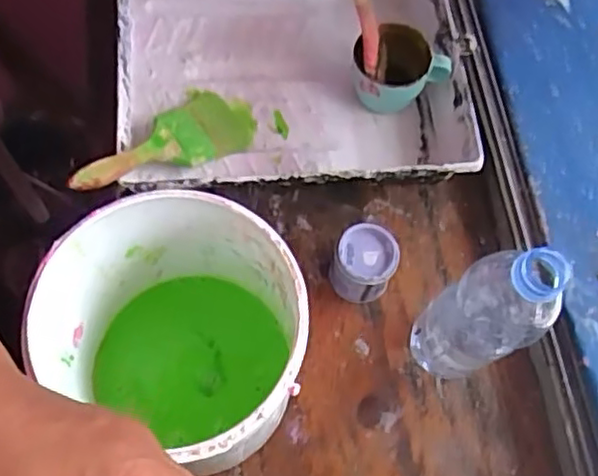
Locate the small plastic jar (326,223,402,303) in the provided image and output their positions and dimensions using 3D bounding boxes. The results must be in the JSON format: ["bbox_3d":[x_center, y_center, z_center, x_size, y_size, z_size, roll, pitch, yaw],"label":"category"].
[{"bbox_3d":[0.059,0.024,0.610,0.055,0.058,0.054,1,66,-2],"label":"small plastic jar"}]

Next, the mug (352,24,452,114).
[{"bbox_3d":[0.103,-0.173,0.674,0.098,0.070,0.077,13,67,3],"label":"mug"}]

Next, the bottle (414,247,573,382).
[{"bbox_3d":[0.136,0.061,0.501,0.056,0.207,0.068,-30,71,-14],"label":"bottle"}]

